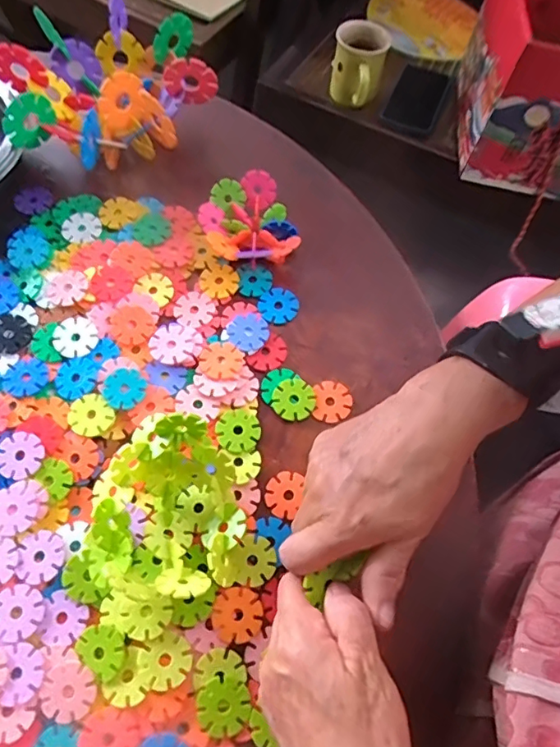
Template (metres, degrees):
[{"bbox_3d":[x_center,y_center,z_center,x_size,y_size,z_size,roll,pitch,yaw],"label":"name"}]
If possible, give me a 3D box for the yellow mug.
[{"bbox_3d":[0.115,-0.447,0.782,0.080,0.110,0.084,10,67,2],"label":"yellow mug"}]

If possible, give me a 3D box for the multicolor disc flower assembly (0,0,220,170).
[{"bbox_3d":[-0.145,-0.235,0.465,0.169,0.079,0.153,-18,67,-8],"label":"multicolor disc flower assembly"}]

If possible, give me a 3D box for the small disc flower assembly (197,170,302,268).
[{"bbox_3d":[-0.026,-0.117,0.439,0.070,0.039,0.082,-14,66,-6],"label":"small disc flower assembly"}]

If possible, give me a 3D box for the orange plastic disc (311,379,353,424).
[{"bbox_3d":[0.039,0.021,0.395,0.027,0.004,0.030,5,66,2],"label":"orange plastic disc"}]

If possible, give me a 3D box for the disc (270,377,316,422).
[{"bbox_3d":[0.010,0.019,0.394,0.030,0.004,0.032,0,66,0],"label":"disc"}]

